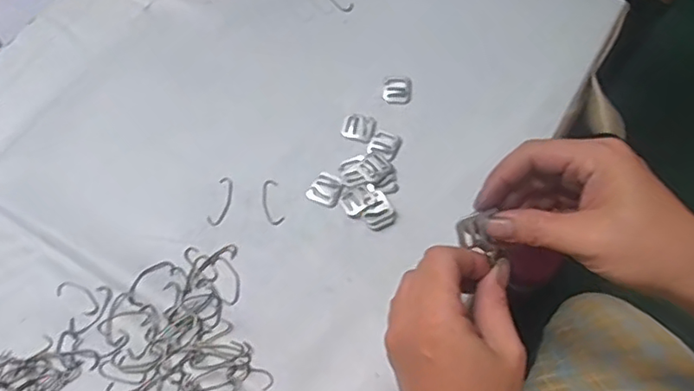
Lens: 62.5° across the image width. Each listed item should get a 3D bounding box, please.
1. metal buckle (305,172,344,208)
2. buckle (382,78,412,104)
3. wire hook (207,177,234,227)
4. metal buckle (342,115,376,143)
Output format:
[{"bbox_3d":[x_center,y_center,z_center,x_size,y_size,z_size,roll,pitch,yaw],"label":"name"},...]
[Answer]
[{"bbox_3d":[-0.017,-0.005,0.455,0.025,0.004,0.025,24,69,8],"label":"metal buckle"},{"bbox_3d":[0.044,-0.091,0.492,0.024,0.004,0.025,5,67,0],"label":"buckle"},{"bbox_3d":[-0.098,0.004,0.449,0.014,0.004,0.041,13,68,4],"label":"wire hook"},{"bbox_3d":[0.010,-0.057,0.475,0.026,0.004,0.024,13,68,3],"label":"metal buckle"}]

